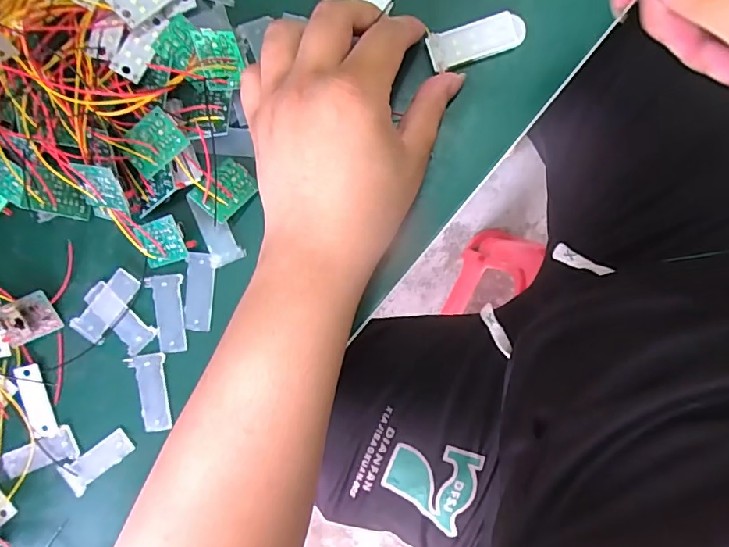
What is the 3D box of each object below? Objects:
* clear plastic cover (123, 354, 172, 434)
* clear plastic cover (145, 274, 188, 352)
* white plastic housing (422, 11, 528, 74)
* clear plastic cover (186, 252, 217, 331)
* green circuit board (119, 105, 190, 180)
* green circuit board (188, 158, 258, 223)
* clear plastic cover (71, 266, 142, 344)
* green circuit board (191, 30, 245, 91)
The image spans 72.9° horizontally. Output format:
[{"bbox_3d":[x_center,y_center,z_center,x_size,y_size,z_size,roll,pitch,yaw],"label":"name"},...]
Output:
[{"bbox_3d":[-0.133,0.075,0.309,0.021,0.005,0.048,-9,91,4],"label":"clear plastic cover"},{"bbox_3d":[-0.122,0.025,0.304,0.021,0.004,0.047,-3,91,3],"label":"clear plastic cover"},{"bbox_3d":[0.065,-0.136,0.289,0.055,0.005,0.021,-16,91,5],"label":"white plastic housing"},{"bbox_3d":[-0.101,0.012,0.305,0.017,0.004,0.048,3,96,-5],"label":"clear plastic cover"},{"bbox_3d":[-0.121,-0.074,0.281,0.032,0.005,0.026,-37,107,7],"label":"green circuit board"},{"bbox_3d":[-0.082,-0.049,0.290,0.024,0.010,0.034,46,57,-11],"label":"green circuit board"},{"bbox_3d":[-0.158,0.020,0.304,0.019,0.005,0.046,41,93,2],"label":"clear plastic cover"},{"bbox_3d":[-0.082,-0.122,0.282,0.025,0.004,0.034,-12,87,-34],"label":"green circuit board"}]

